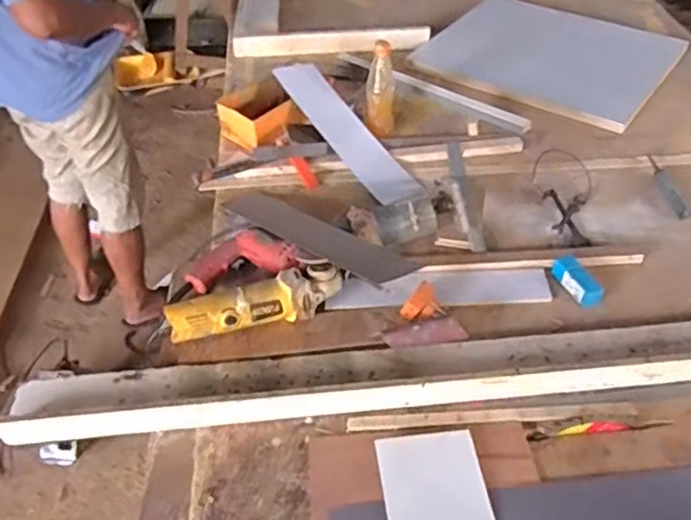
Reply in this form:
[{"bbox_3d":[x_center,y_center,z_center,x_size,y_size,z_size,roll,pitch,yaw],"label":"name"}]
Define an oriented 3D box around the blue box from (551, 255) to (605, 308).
[{"bbox_3d":[0.369,0.030,1.051,0.035,0.027,0.100,-17,46,-14],"label":"blue box"}]

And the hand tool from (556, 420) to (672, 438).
[{"bbox_3d":[0.361,0.223,0.878,0.157,0.012,0.017,-8,45,-5],"label":"hand tool"}]

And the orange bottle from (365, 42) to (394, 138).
[{"bbox_3d":[0.068,-0.339,1.333,0.059,0.176,0.072,-1,43,4],"label":"orange bottle"}]

